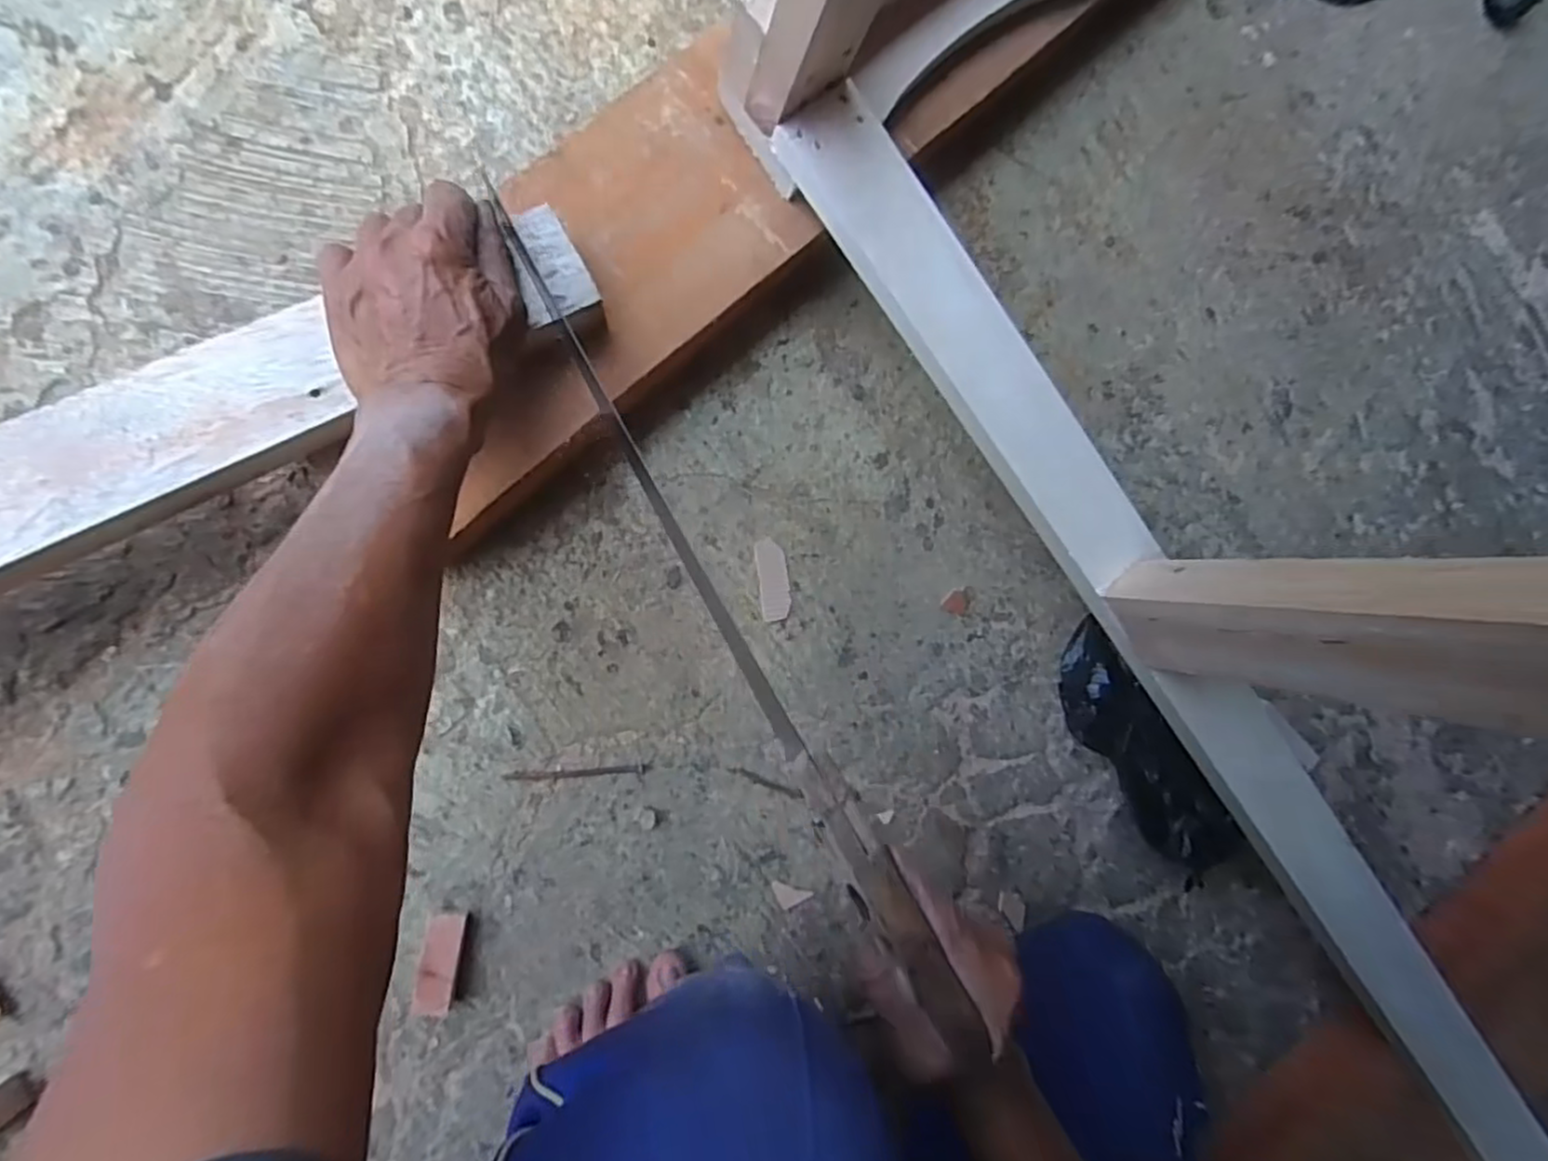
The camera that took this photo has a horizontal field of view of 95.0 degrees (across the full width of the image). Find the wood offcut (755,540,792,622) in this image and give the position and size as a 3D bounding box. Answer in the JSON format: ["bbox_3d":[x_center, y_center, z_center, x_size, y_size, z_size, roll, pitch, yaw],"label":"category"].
[{"bbox_3d":[0.000,0.000,0.560,0.024,0.004,0.062,-8,92,-13],"label":"wood offcut"}]

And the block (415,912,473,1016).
[{"bbox_3d":[-0.233,0.269,0.501,0.025,0.024,0.064,9,88,-13],"label":"block"}]

